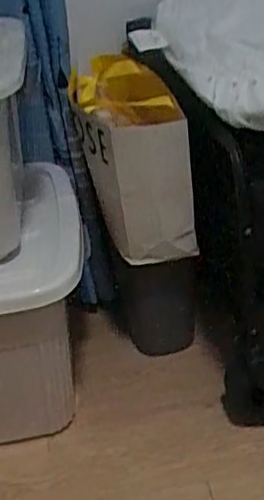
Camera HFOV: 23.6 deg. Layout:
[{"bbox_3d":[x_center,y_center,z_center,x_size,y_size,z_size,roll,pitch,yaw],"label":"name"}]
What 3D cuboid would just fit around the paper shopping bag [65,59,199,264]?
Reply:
[{"bbox_3d":[-0.002,-0.167,1.189,0.183,0.295,0.263,-9,34,-3],"label":"paper shopping bag"}]

